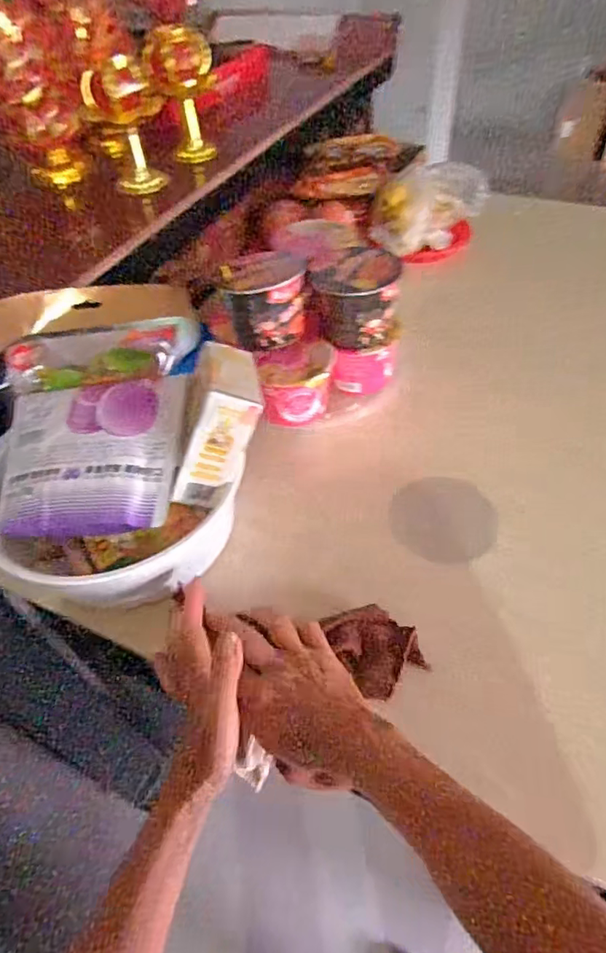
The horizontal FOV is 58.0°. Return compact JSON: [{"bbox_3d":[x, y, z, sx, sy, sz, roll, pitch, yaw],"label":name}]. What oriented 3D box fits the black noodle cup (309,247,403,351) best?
[{"bbox_3d":[0.063,-0.199,0.605,0.086,0.079,0.096,8,51,11],"label":"black noodle cup"}]

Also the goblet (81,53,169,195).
[{"bbox_3d":[-0.215,-0.435,0.682,0.083,0.140,0.073,-11,50,-5],"label":"goblet"}]

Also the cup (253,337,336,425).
[{"bbox_3d":[-0.006,-0.109,0.616,0.089,0.071,0.085,-2,50,3],"label":"cup"}]

